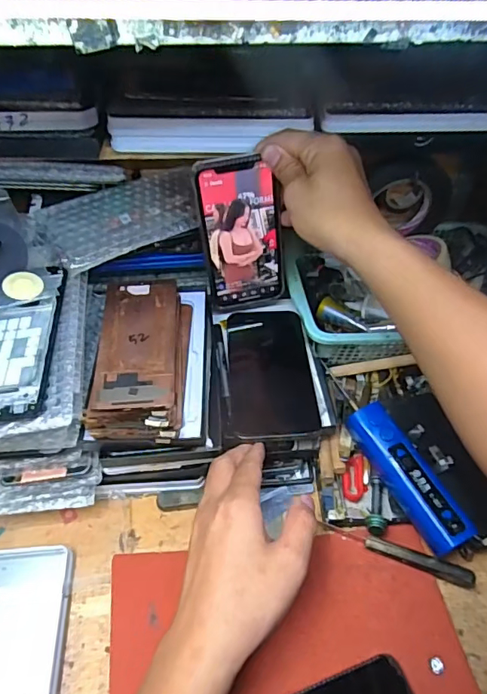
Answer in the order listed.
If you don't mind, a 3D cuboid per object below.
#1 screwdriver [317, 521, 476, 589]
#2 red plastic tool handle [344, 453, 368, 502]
[{"bbox_3d":[0.124,0.170,0.405,0.125,0.019,0.013,17,49,12],"label":"screwdriver"},{"bbox_3d":[0.103,0.119,0.452,0.019,0.009,0.043,9,48,4],"label":"red plastic tool handle"}]

